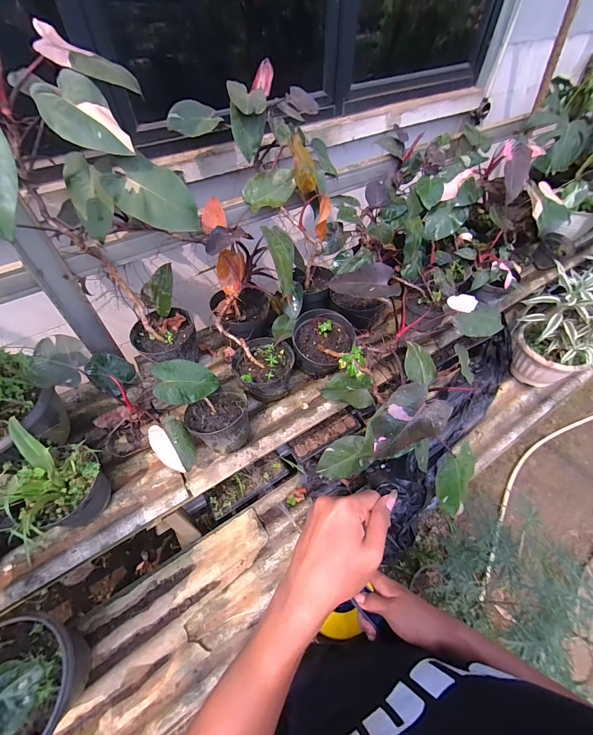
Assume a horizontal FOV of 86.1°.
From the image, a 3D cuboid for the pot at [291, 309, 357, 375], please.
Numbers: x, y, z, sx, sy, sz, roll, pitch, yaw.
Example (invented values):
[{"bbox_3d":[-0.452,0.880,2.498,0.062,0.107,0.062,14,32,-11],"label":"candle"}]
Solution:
[{"bbox_3d":[0.086,-0.068,0.983,0.183,0.118,0.172,-1,52,1],"label":"pot"}]

